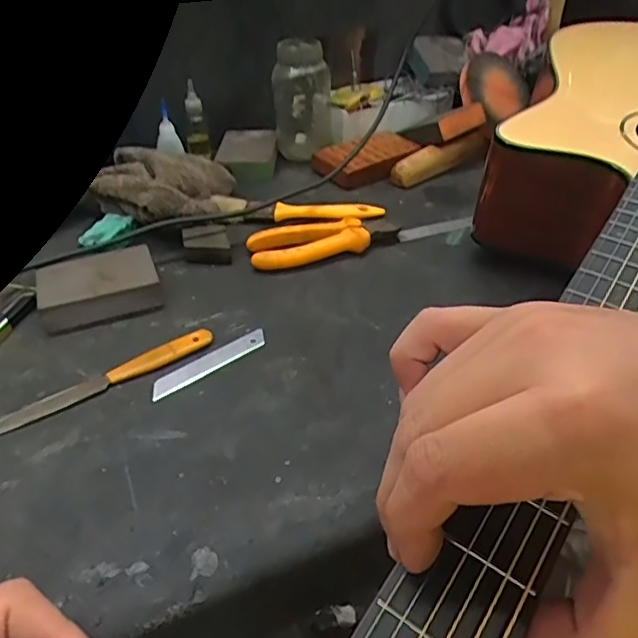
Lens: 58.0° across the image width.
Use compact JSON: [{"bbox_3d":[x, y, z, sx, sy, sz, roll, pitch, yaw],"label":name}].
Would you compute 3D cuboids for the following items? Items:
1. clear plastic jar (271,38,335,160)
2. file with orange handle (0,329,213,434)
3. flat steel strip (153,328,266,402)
[{"bbox_3d":[-0.018,-0.282,0.730,0.077,0.114,0.068,-2,39,1],"label":"clear plastic jar"},{"bbox_3d":[-0.166,0.047,0.433,0.185,0.006,0.018,-26,44,-26],"label":"file with orange handle"},{"bbox_3d":[-0.086,0.034,0.456,0.102,0.004,0.019,-27,50,-30],"label":"flat steel strip"}]

